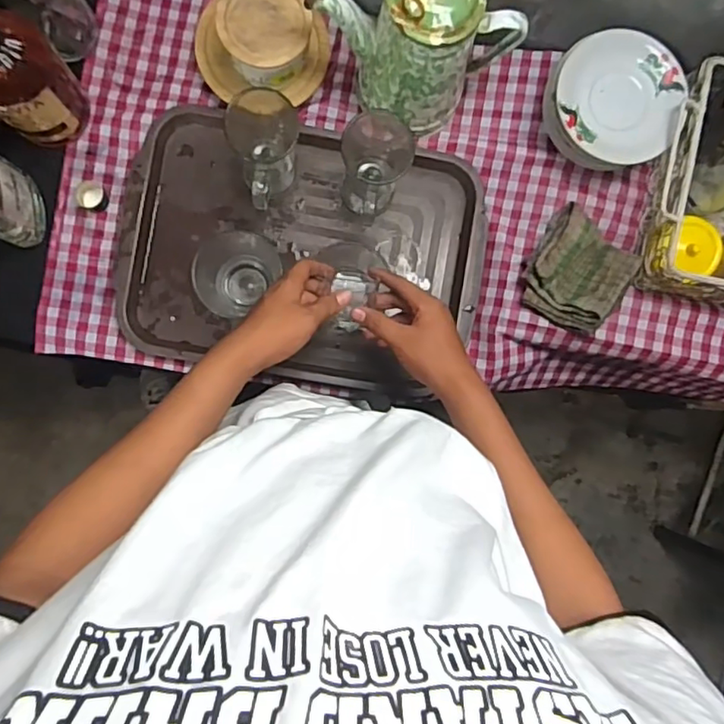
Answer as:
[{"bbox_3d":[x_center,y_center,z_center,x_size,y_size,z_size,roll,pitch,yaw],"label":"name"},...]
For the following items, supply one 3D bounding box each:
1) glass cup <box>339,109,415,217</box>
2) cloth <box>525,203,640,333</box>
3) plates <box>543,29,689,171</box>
[{"bbox_3d":[0.013,-0.227,0.685,0.079,0.119,0.075,0,89,-5],"label":"glass cup"},{"bbox_3d":[0.259,-0.110,0.698,0.115,0.040,0.130,30,87,-4],"label":"cloth"},{"bbox_3d":[0.281,-0.299,0.683,0.144,0.081,0.138,0,89,-5],"label":"plates"}]

